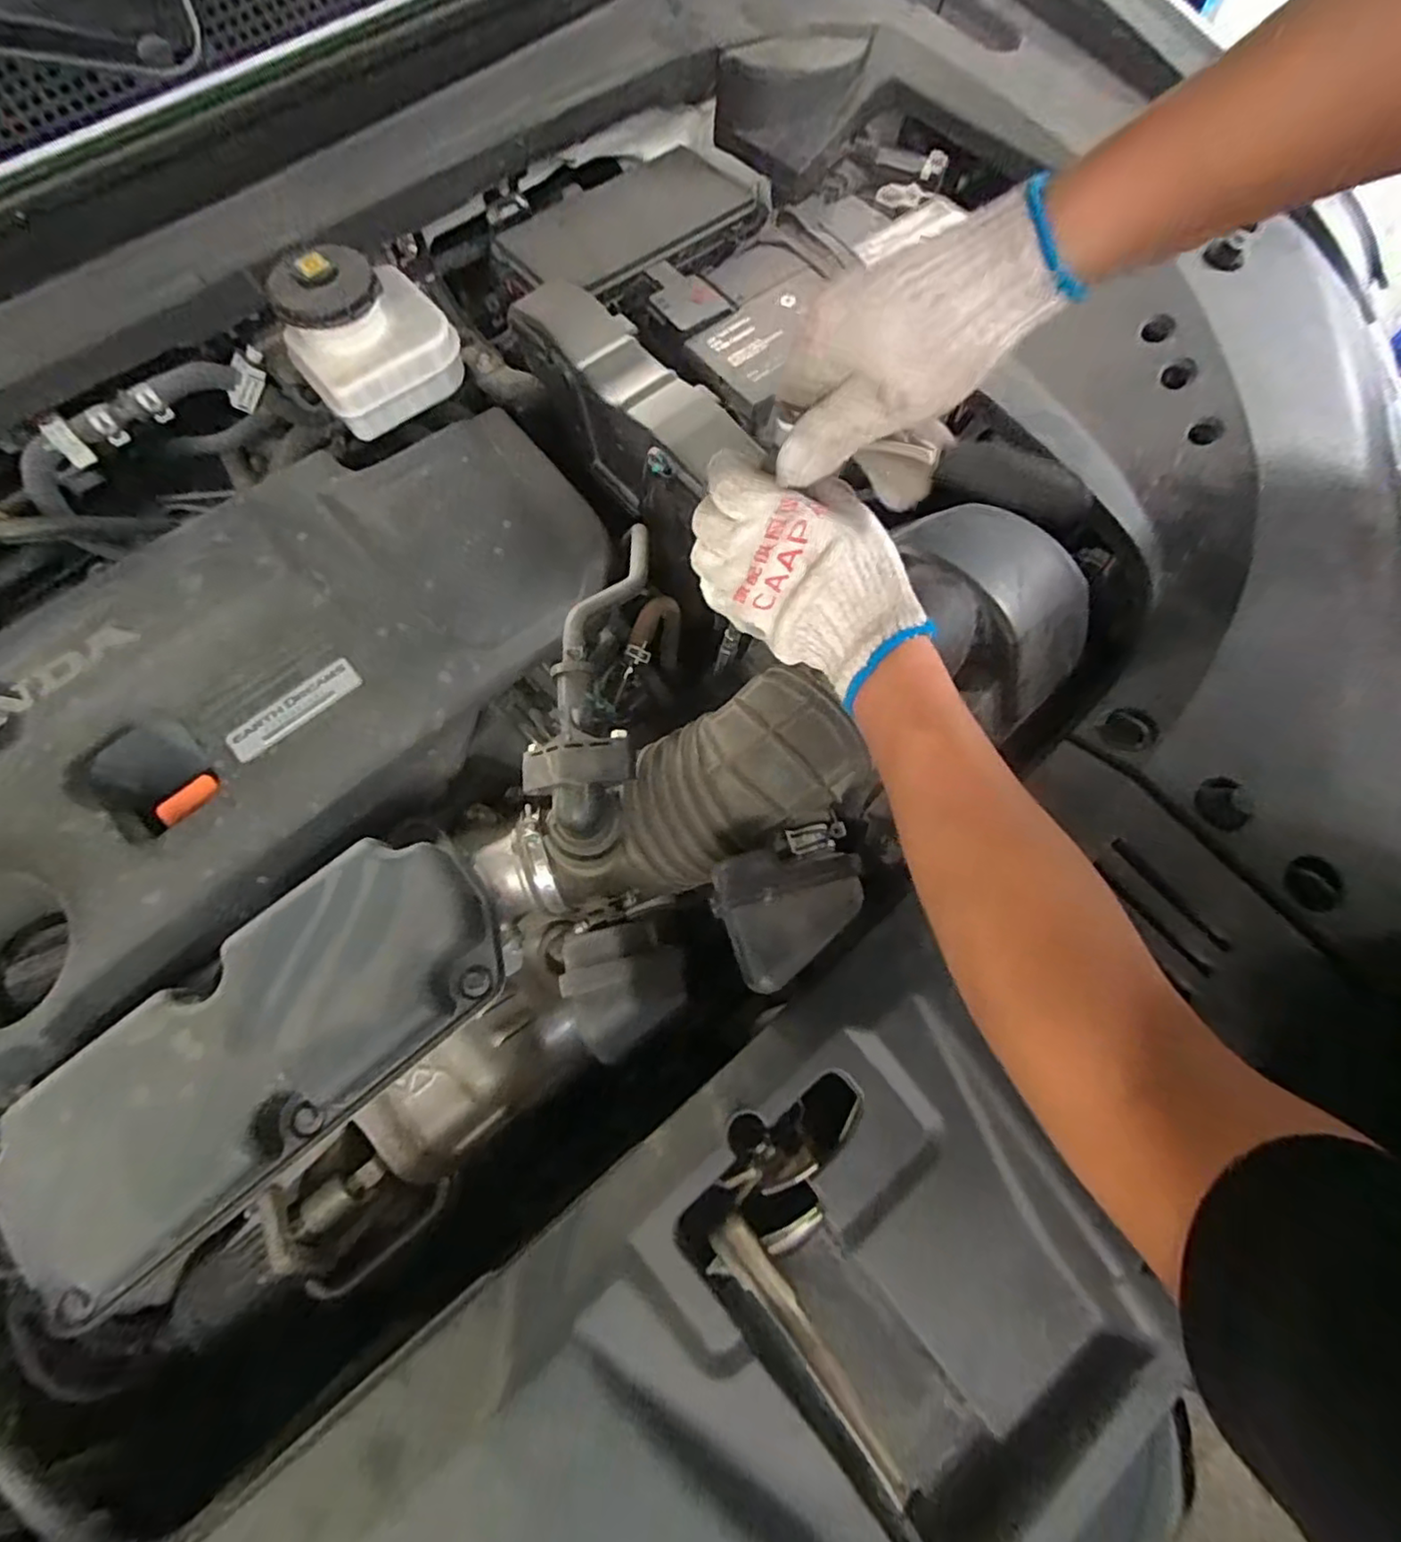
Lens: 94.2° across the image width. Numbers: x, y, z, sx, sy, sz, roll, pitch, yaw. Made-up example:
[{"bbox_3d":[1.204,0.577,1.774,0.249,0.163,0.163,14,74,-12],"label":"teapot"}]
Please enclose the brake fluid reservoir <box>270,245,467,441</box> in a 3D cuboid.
[{"bbox_3d":[-0.249,-0.330,0.478,0.112,0.079,0.099,-38,73,-11],"label":"brake fluid reservoir"}]

